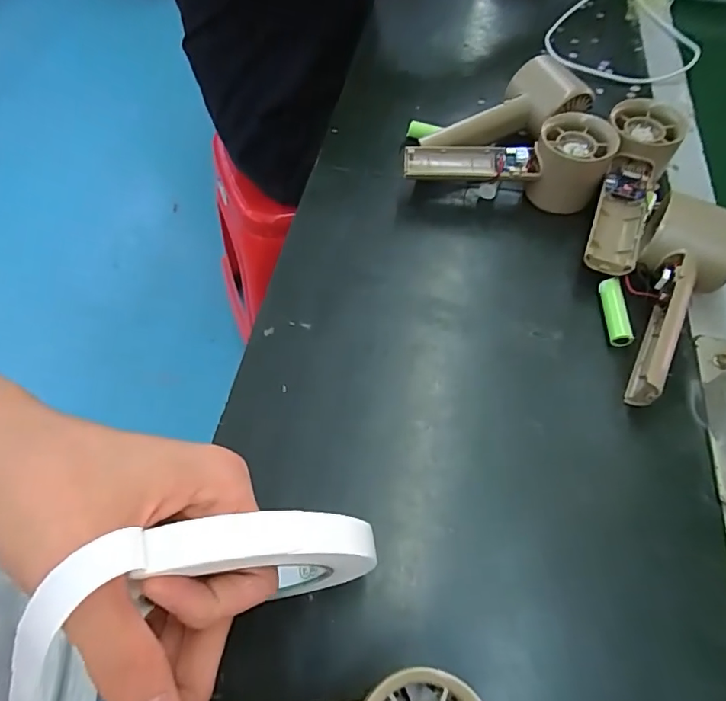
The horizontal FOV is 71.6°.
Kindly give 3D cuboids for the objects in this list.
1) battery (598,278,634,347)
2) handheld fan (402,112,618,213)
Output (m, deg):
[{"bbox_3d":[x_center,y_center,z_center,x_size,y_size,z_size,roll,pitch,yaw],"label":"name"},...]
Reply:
[{"bbox_3d":[0.178,-0.026,0.351,0.018,0.014,0.050,2,59,4],"label":"battery"},{"bbox_3d":[0.112,-0.149,0.403,0.156,0.058,0.049,6,60,6],"label":"handheld fan"}]

